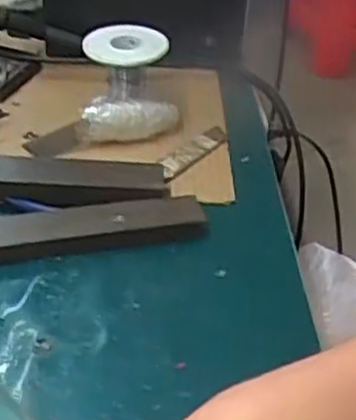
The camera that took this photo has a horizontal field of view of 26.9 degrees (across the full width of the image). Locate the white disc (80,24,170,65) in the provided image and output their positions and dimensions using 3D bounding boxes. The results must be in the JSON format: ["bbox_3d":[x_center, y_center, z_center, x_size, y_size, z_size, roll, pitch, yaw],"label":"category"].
[{"bbox_3d":[-0.044,-0.133,0.592,0.059,0.011,0.059,2,37,-2],"label":"white disc"}]

